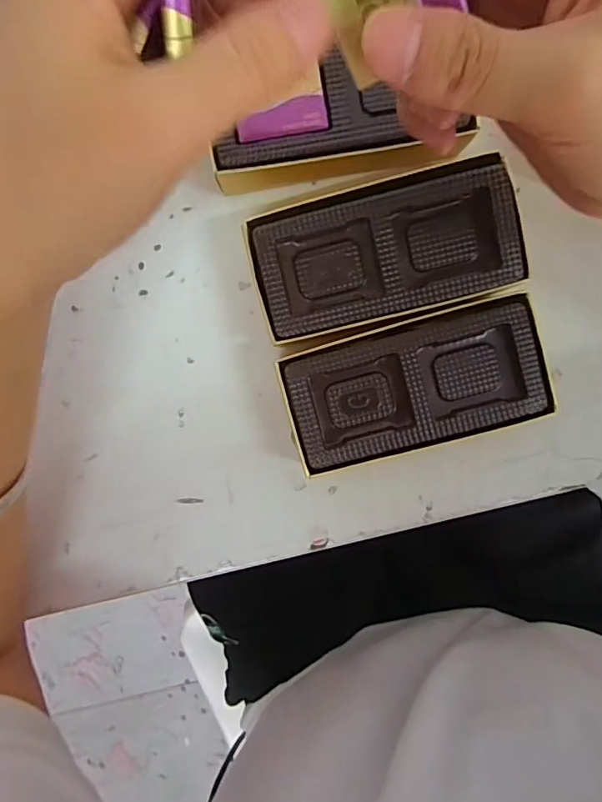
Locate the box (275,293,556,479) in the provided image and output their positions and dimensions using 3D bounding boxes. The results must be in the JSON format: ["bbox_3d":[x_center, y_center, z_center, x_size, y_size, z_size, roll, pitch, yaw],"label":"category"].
[{"bbox_3d":[0.051,-0.008,0.239,0.112,0.031,0.054,-14,94,2],"label":"box"}]

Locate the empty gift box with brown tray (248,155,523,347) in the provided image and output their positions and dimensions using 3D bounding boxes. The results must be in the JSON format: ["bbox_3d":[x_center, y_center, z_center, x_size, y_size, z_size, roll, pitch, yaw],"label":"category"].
[{"bbox_3d":[0.036,-0.066,0.232,0.110,0.035,0.055,-14,94,2],"label":"empty gift box with brown tray"}]

